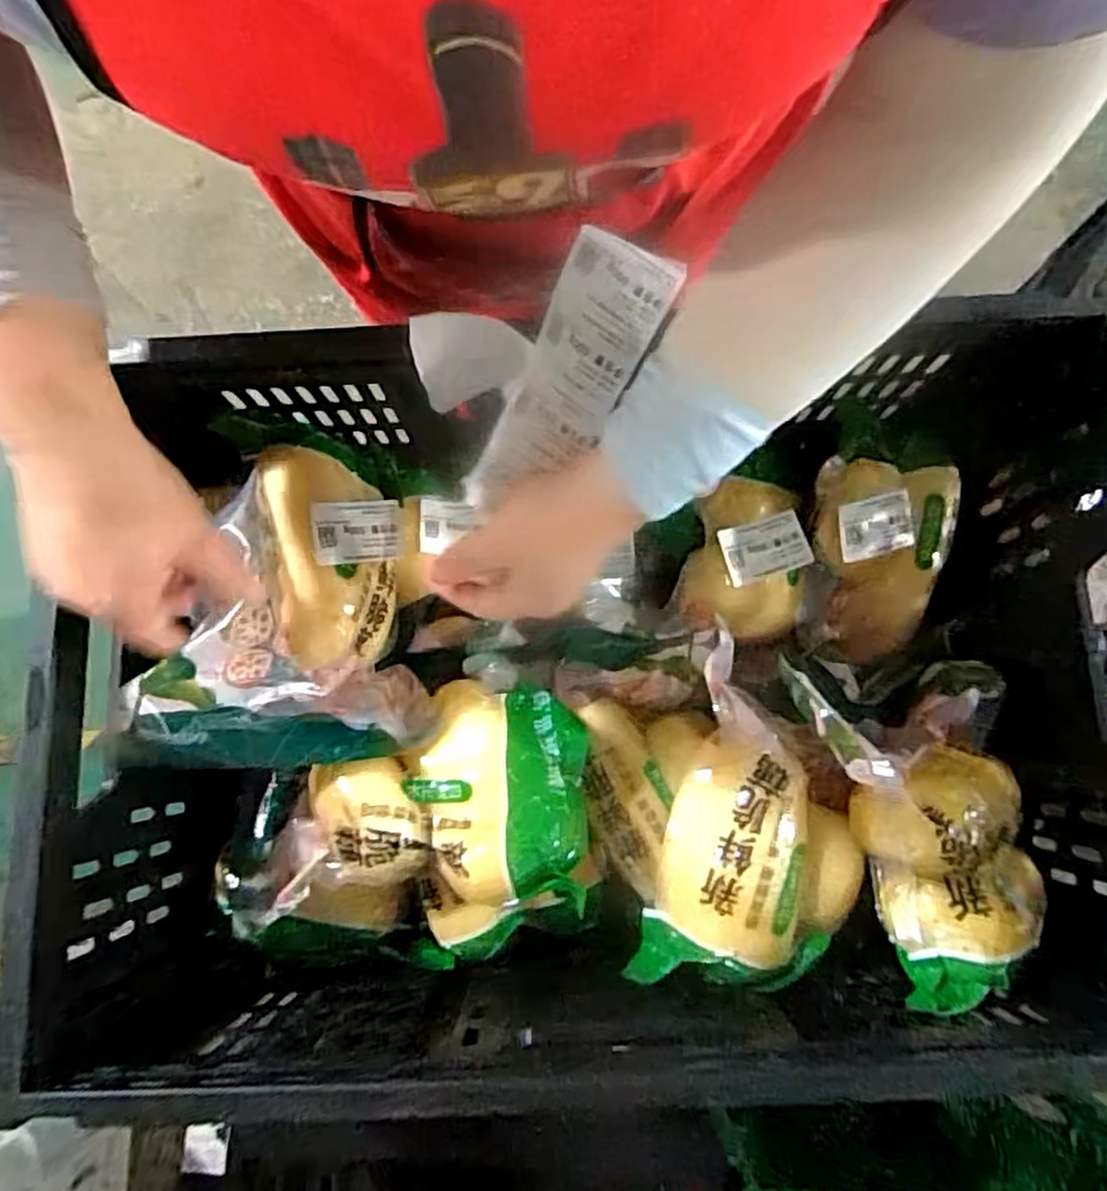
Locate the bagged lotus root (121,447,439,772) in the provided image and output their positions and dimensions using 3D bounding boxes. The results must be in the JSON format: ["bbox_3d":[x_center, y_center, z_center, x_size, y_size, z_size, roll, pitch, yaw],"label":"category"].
[{"bbox_3d":[-0.163,0.008,0.468,0.160,0.100,0.193,1,79,1],"label":"bagged lotus root"}]

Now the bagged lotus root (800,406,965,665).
[{"bbox_3d":[0.231,-0.035,0.520,0.112,0.062,0.167,11,80,3],"label":"bagged lotus root"}]

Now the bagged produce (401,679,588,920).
[{"bbox_3d":[-0.031,0.130,0.466,0.105,0.058,0.139,8,51,-9],"label":"bagged produce"}]

